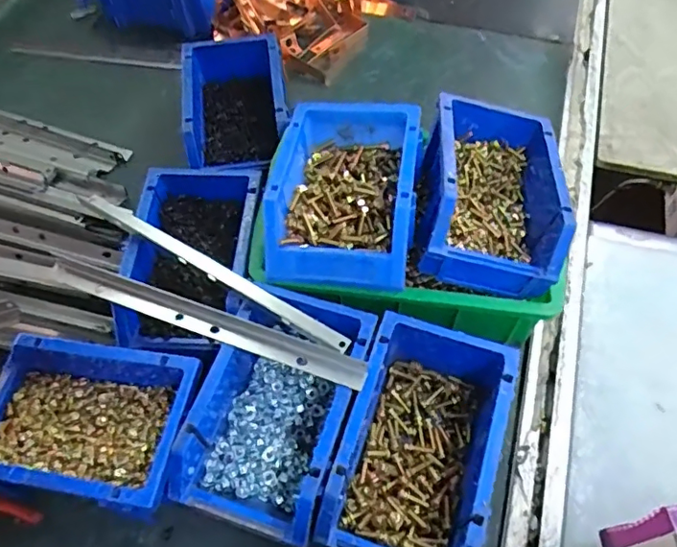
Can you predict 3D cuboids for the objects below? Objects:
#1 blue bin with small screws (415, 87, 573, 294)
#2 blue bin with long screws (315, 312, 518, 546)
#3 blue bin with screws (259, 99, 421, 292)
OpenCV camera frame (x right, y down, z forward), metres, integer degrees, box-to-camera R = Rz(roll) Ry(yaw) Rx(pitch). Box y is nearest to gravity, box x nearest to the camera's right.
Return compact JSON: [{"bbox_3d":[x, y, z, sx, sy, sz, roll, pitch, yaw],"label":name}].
[{"bbox_3d":[0.122,-0.070,0.434,0.109,0.063,0.166,7,58,6],"label":"blue bin with small screws"},{"bbox_3d":[0.056,0.119,0.382,0.100,0.067,0.160,17,59,12],"label":"blue bin with long screws"},{"bbox_3d":[0.004,-0.067,0.433,0.113,0.051,0.154,5,57,5],"label":"blue bin with screws"}]

